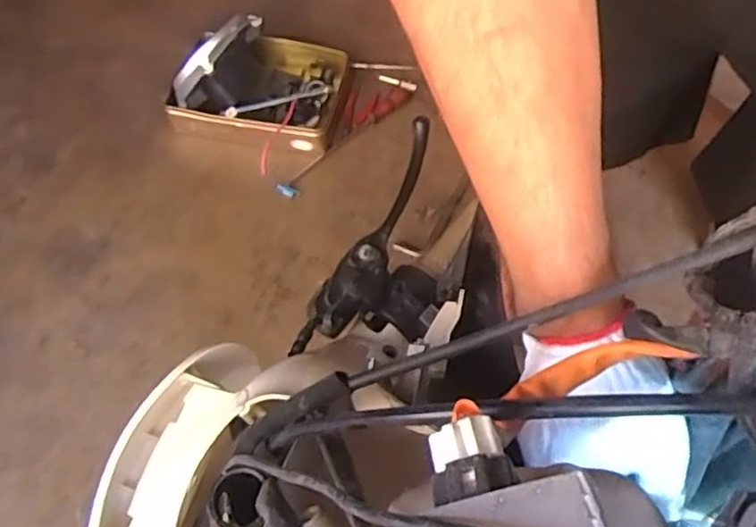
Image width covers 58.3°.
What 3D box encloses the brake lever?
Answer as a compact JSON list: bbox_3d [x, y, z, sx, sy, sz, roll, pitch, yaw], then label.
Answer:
[{"bbox_3d":[-0.006,-0.020,0.568,0.060,0.045,0.230,22,71,19],"label":"brake lever"}]

